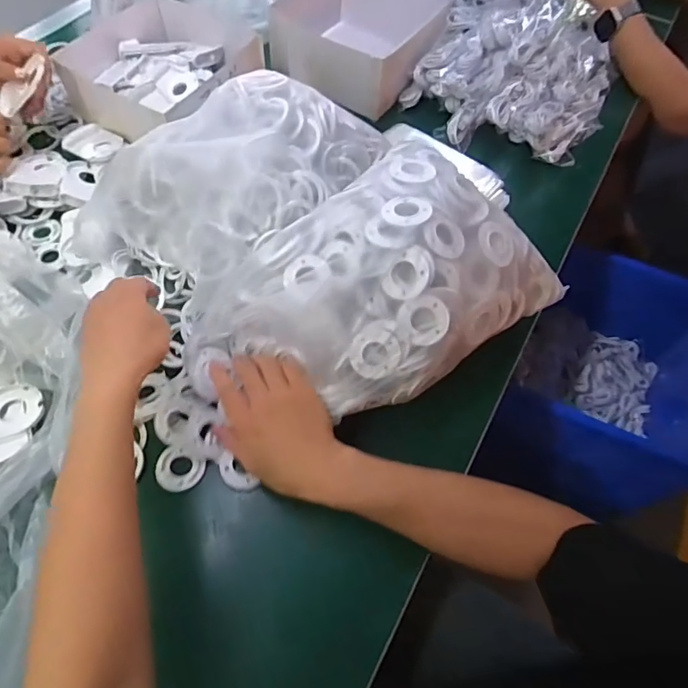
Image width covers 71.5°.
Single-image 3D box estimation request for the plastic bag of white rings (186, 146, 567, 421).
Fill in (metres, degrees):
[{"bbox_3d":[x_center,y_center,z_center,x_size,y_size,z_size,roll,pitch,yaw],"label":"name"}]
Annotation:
[{"bbox_3d":[0.029,-0.056,0.456,0.355,0.120,0.195,-23,64,-15],"label":"plastic bag of white rings"}]

